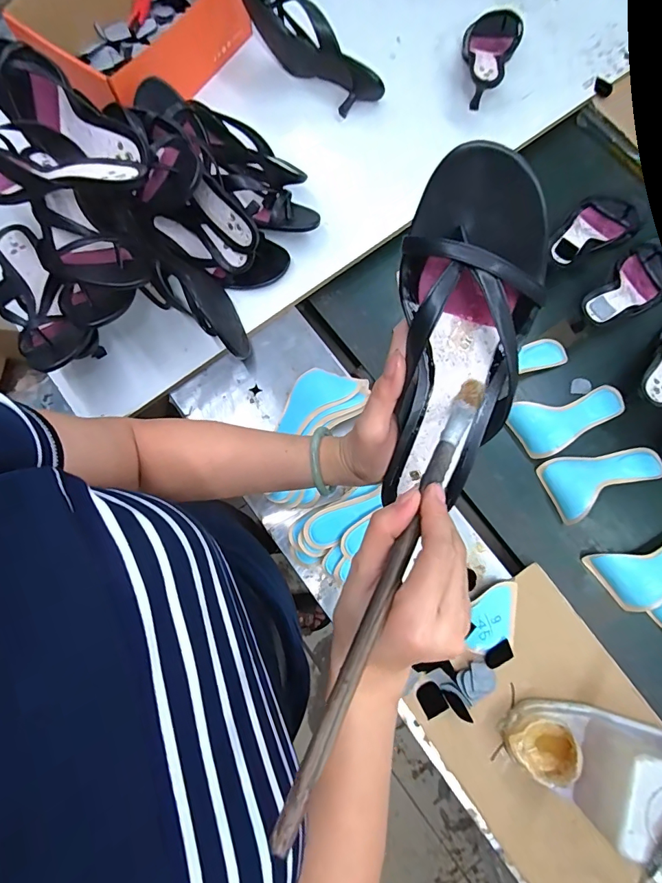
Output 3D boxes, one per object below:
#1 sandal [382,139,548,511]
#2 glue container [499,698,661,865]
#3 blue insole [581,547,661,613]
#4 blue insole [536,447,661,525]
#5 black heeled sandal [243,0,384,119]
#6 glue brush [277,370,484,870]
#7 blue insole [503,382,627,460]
[{"bbox_3d":[0.089,-0.055,0.281,0.088,0.052,0.231,3,115,-1],"label":"sandal"},{"bbox_3d":[0.305,0.368,0.465,0.184,0.113,0.104,17,79,2],"label":"glue container"},{"bbox_3d":[0.462,0.168,0.583,0.187,0.023,0.084,-23,80,-6],"label":"blue insole"},{"bbox_3d":[0.400,0.044,0.602,0.174,0.029,0.086,-22,80,-5],"label":"blue insole"},{"bbox_3d":[-0.035,-0.619,0.668,0.239,0.102,0.060,34,80,5],"label":"black heeled sandal"},{"bbox_3d":[0.041,0.061,0.234,0.016,0.008,0.270,30,60,4],"label":"glue brush"},{"bbox_3d":[0.355,-0.047,0.622,0.181,0.028,0.083,-28,81,-6],"label":"blue insole"}]

